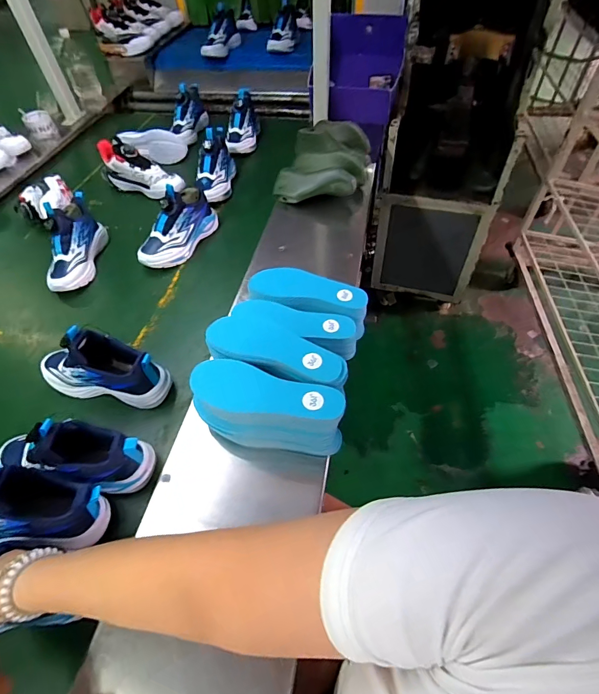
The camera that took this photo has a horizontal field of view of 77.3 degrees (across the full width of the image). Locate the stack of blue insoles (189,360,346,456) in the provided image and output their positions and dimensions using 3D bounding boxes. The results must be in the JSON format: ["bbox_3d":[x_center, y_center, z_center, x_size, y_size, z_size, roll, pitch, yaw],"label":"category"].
[{"bbox_3d":[-0.044,0.094,0.530,0.206,0.120,0.076,10,56,9],"label":"stack of blue insoles"}]

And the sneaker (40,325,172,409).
[{"bbox_3d":[-0.339,0.025,0.625,0.224,0.130,0.085,9,55,8],"label":"sneaker"}]

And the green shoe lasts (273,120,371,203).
[{"bbox_3d":[0.072,-0.471,0.952,0.198,0.083,0.261,15,57,12],"label":"green shoe lasts"}]

